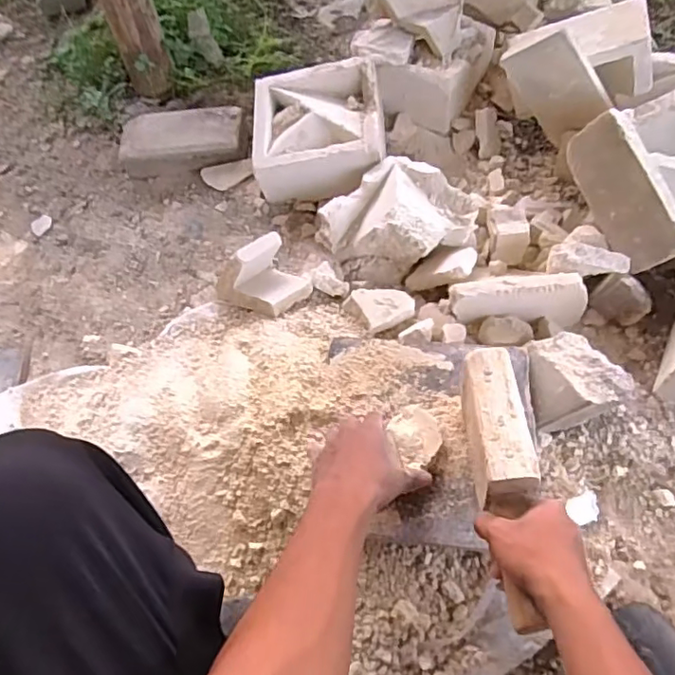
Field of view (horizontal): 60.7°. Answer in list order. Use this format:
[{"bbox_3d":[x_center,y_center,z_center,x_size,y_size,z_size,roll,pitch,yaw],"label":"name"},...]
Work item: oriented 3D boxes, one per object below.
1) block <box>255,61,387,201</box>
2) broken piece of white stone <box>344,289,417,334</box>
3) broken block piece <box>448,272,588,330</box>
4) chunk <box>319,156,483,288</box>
[{"bbox_3d":[-0.029,-0.336,0.933,0.208,0.082,0.229,-5,61,4],"label":"block"},{"bbox_3d":[0.058,-0.046,0.797,0.077,0.022,0.079,-32,63,-11],"label":"broken piece of white stone"},{"bbox_3d":[0.240,-0.047,0.766,0.177,0.066,0.040,1,60,8],"label":"broken block piece"},{"bbox_3d":[0.095,-0.159,0.849,0.186,0.097,0.173,38,68,25],"label":"chunk"}]

